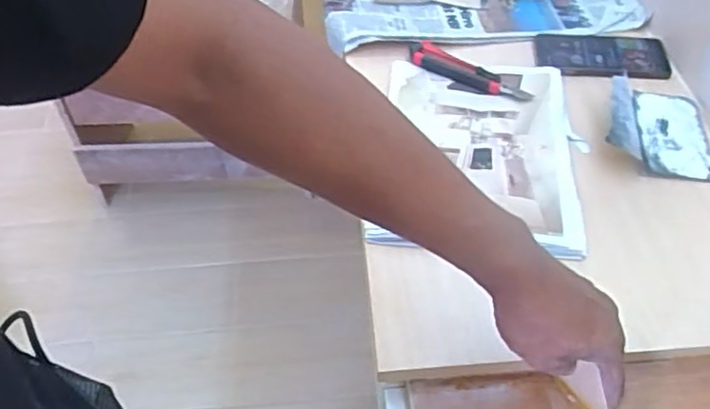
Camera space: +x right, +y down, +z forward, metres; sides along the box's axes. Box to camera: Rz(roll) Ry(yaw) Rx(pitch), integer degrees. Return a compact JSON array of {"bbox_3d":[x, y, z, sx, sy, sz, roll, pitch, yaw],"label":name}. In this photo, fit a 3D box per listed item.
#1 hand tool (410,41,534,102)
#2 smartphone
[{"bbox_3d":[0.146,-0.165,0.811,0.164,0.017,0.041,28,56,24],"label":"hand tool"},{"bbox_3d":[0.317,-0.194,0.830,0.162,0.013,0.086,3,50,5],"label":"smartphone"}]

